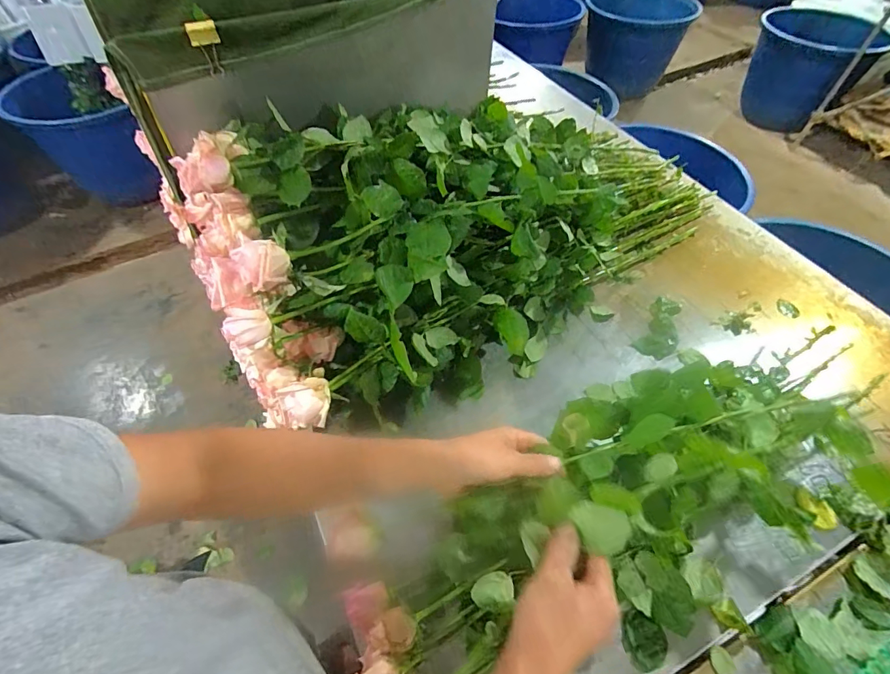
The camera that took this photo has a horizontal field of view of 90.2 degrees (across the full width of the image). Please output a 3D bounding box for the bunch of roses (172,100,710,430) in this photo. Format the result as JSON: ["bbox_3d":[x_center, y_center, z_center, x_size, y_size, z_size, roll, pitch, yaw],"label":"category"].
[{"bbox_3d":[0.106,-0.163,0.739,0.896,0.280,0.342,-17,54,-29],"label":"bunch of roses"}]

